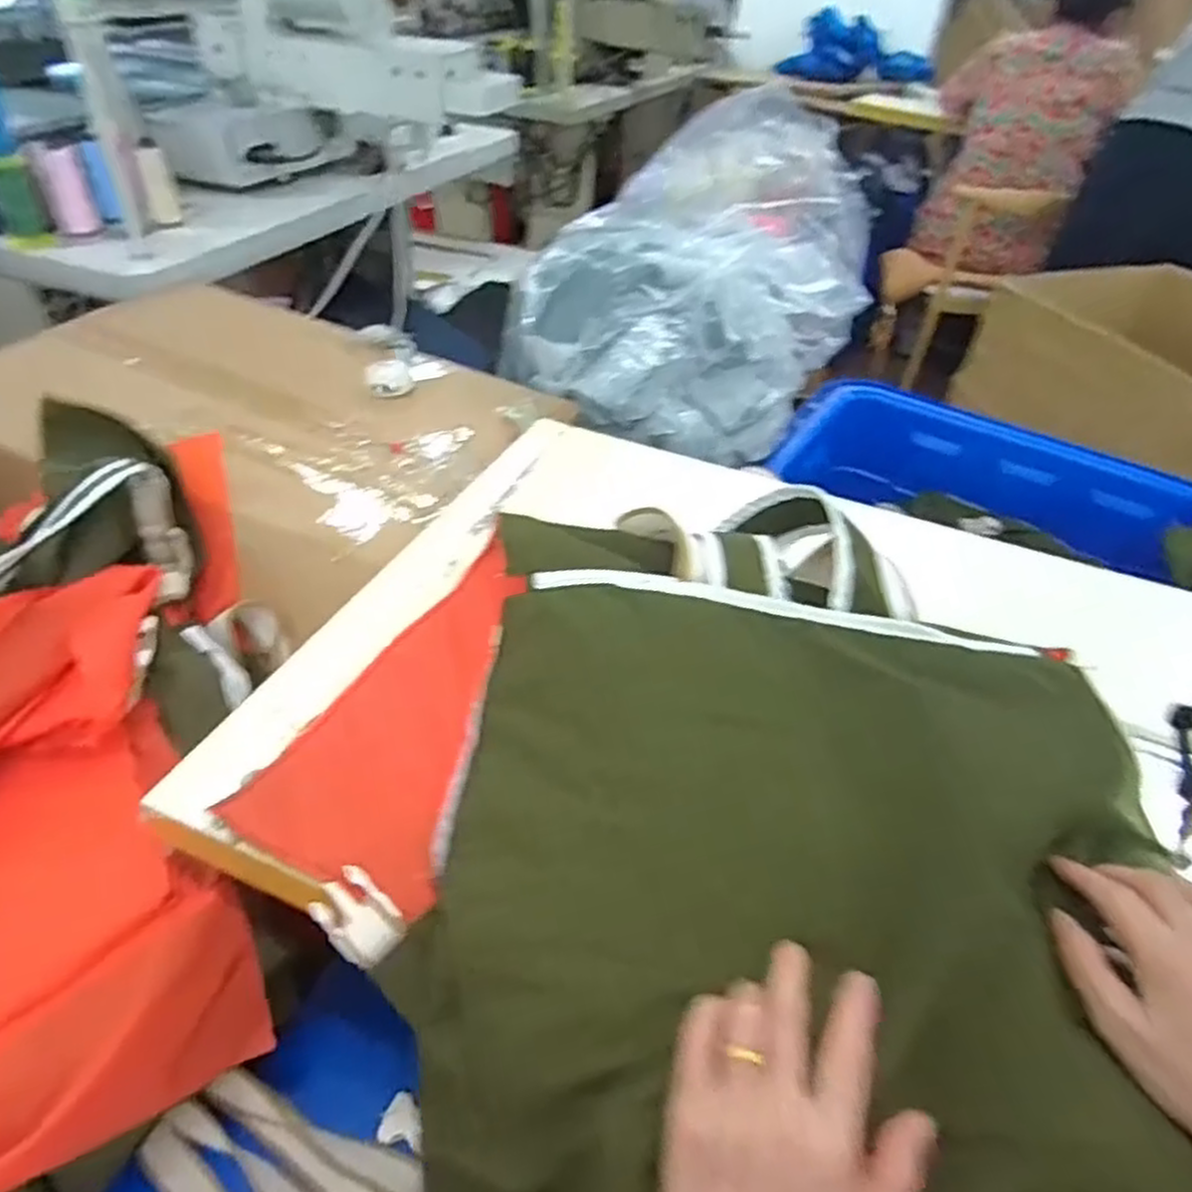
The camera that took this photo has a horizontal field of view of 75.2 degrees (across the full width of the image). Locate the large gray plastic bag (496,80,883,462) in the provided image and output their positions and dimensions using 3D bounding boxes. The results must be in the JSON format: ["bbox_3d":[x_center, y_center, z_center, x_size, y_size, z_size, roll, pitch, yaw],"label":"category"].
[{"bbox_3d":[0.140,-0.400,1.018,0.291,0.329,0.465,28,46,25],"label":"large gray plastic bag"}]

